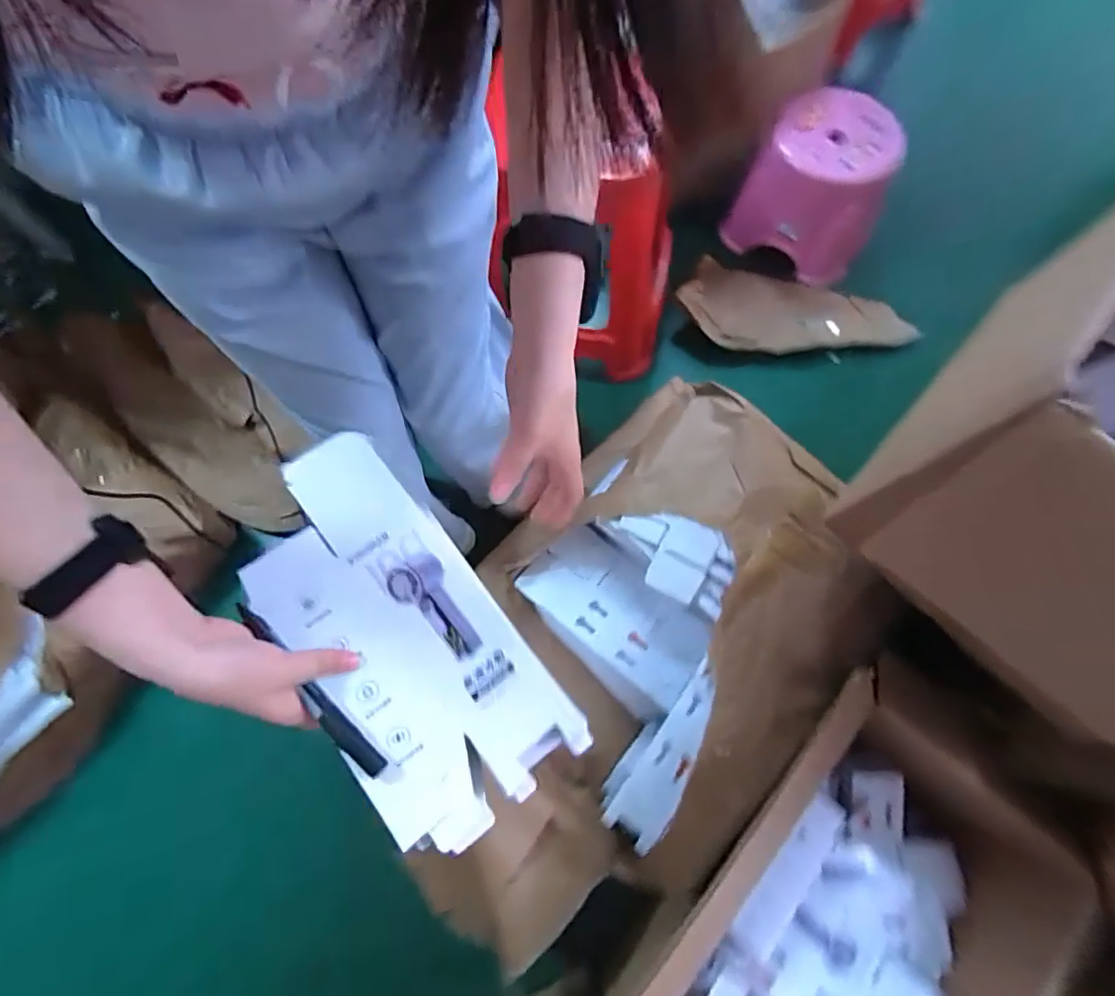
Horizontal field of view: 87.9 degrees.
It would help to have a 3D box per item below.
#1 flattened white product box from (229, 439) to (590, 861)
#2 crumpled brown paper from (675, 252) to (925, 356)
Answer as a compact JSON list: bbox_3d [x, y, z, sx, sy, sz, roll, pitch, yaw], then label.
[{"bbox_3d":[-0.120,0.091,0.419,0.135,0.018,0.289,-35,73,-18],"label":"flattened white product box"},{"bbox_3d":[0.491,-0.392,1.202,0.454,0.077,0.152,4,73,3],"label":"crumpled brown paper"}]

